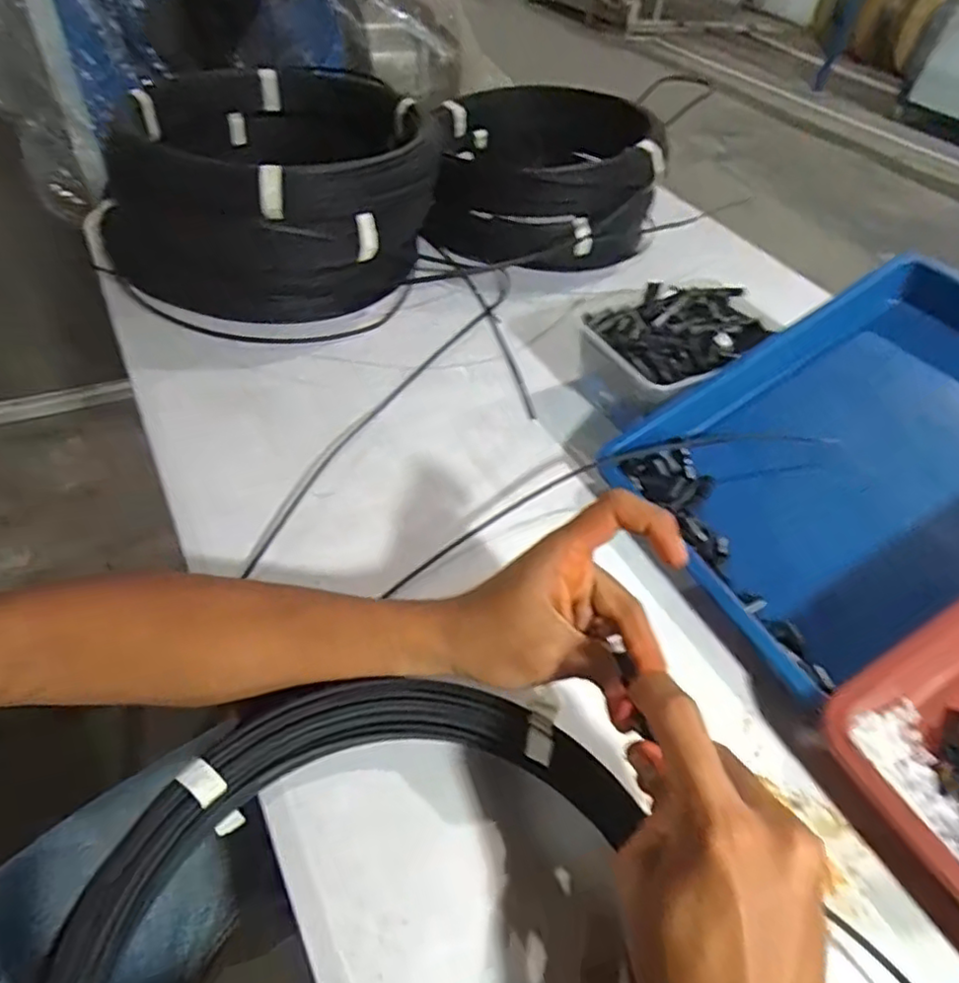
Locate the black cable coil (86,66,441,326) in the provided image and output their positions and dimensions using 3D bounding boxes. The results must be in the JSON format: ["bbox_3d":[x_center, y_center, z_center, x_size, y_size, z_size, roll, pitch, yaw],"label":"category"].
[{"bbox_3d":[-0.211,-0.306,0.637,0.317,0.148,0.320,4,46,-4],"label":"black cable coil"}]

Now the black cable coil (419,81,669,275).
[{"bbox_3d":[0.079,-0.375,0.759,0.246,0.124,0.278,5,46,-3],"label":"black cable coil"}]

